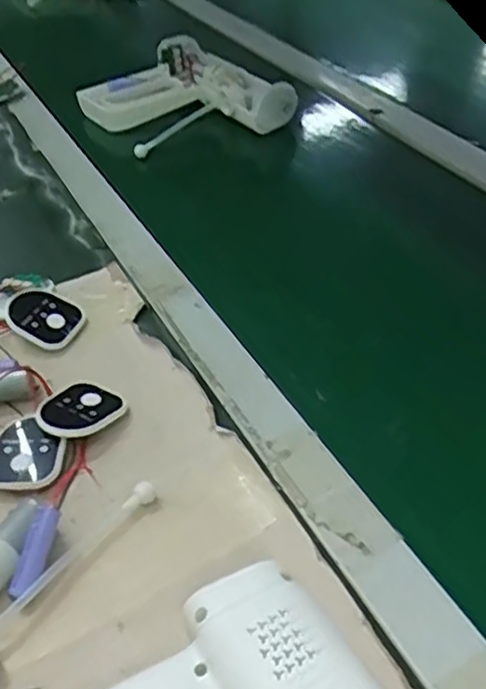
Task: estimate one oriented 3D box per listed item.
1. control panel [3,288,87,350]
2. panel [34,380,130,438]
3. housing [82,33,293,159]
[{"bbox_3d":[-0.155,-0.023,0.543,0.058,0.012,0.050,36,53,8],"label":"control panel"},{"bbox_3d":[-0.112,0.043,0.471,0.044,0.008,0.055,40,48,25],"label":"panel"},{"bbox_3d":[-0.075,-0.290,0.819,0.201,0.041,0.221,-27,47,-21],"label":"housing"}]

